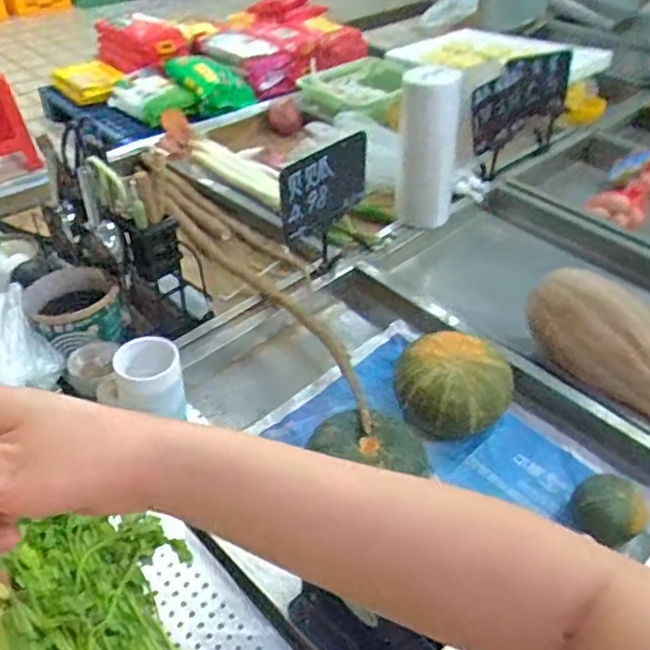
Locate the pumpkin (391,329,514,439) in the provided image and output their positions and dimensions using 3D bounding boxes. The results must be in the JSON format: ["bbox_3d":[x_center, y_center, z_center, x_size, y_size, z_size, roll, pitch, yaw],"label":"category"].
[{"bbox_3d":[0.177,0.079,0.868,0.137,0.092,0.132,2,40,-2],"label":"pumpkin"}]

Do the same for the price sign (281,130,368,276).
[{"bbox_3d":[0.005,-0.185,0.994,0.162,0.203,0.027,-32,44,-23],"label":"price sign"}]

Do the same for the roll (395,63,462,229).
[{"bbox_3d":[0.175,-0.297,1.069,0.109,0.247,0.083,6,40,3],"label":"roll"}]

